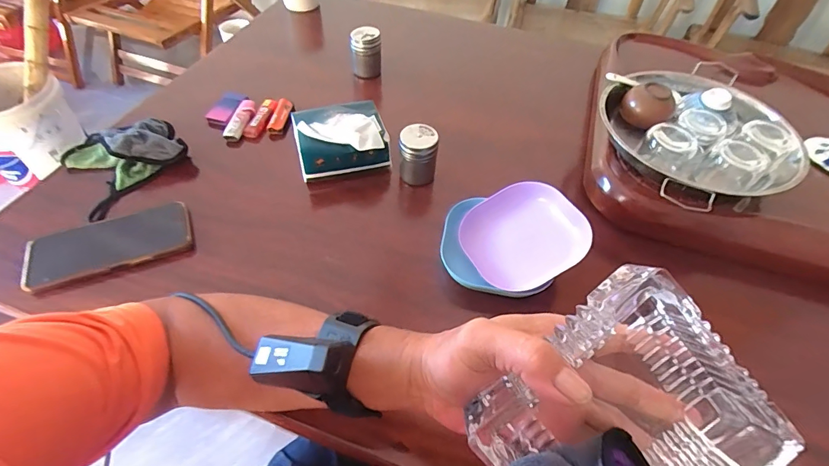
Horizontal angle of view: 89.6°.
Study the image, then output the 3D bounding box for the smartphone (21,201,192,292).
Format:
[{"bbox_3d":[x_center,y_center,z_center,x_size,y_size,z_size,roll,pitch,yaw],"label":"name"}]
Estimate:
[{"bbox_3d":[-0.347,0.010,0.477,0.164,0.008,0.074,-18,54,-16],"label":"smartphone"}]

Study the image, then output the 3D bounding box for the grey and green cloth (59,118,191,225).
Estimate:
[{"bbox_3d":[-0.387,-0.105,0.561,0.142,0.046,0.151,-33,60,-26],"label":"grey and green cloth"}]

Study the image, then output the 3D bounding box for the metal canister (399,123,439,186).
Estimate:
[{"bbox_3d":[0.005,-0.100,0.567,0.049,0.084,0.042,6,51,2],"label":"metal canister"}]

